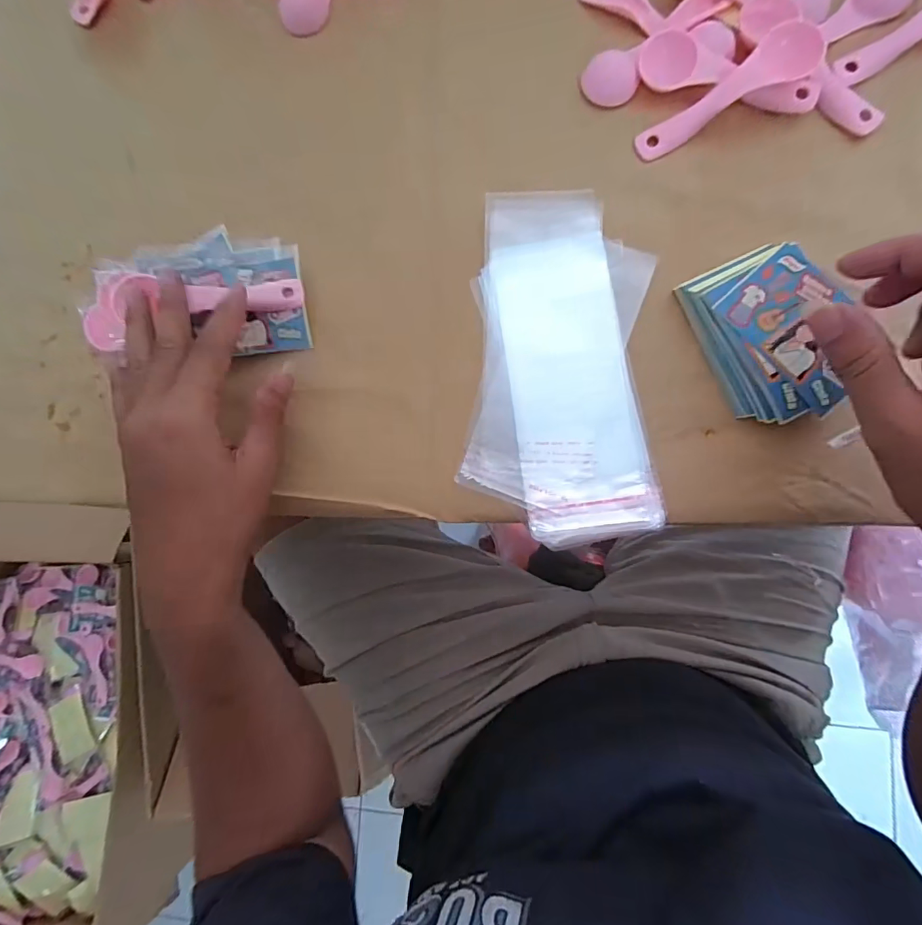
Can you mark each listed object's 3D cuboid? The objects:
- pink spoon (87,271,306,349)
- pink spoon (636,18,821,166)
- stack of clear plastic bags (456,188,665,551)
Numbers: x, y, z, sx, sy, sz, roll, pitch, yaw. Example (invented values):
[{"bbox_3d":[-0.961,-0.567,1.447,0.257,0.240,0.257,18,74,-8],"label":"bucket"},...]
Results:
[{"bbox_3d":[-0.169,-0.103,0.300,0.129,0.014,0.045,-11,83,-13],"label":"pink spoon"},{"bbox_3d":[0.167,-0.233,0.299,0.113,0.010,0.030,-29,82,14],"label":"pink spoon"},{"bbox_3d":[0.063,-0.063,0.296,0.111,0.013,0.221,1,84,5],"label":"stack of clear plastic bags"}]

